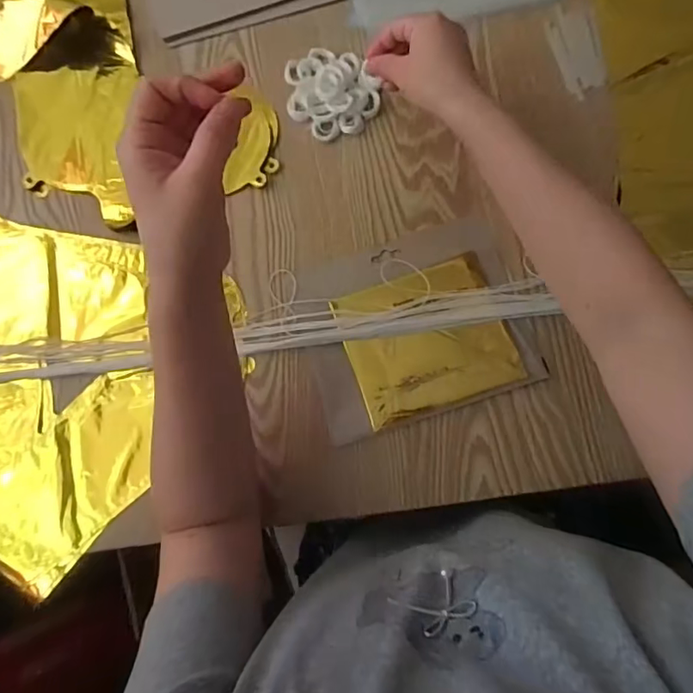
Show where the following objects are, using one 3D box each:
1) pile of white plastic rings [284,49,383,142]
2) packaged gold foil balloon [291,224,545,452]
[{"bbox_3d":[-0.015,-0.251,0.502,0.085,0.024,0.092,-14,80,1],"label":"pile of white plastic rings"},{"bbox_3d":[0.059,-0.019,0.461,0.188,0.011,0.159,-18,80,0],"label":"packaged gold foil balloon"}]

